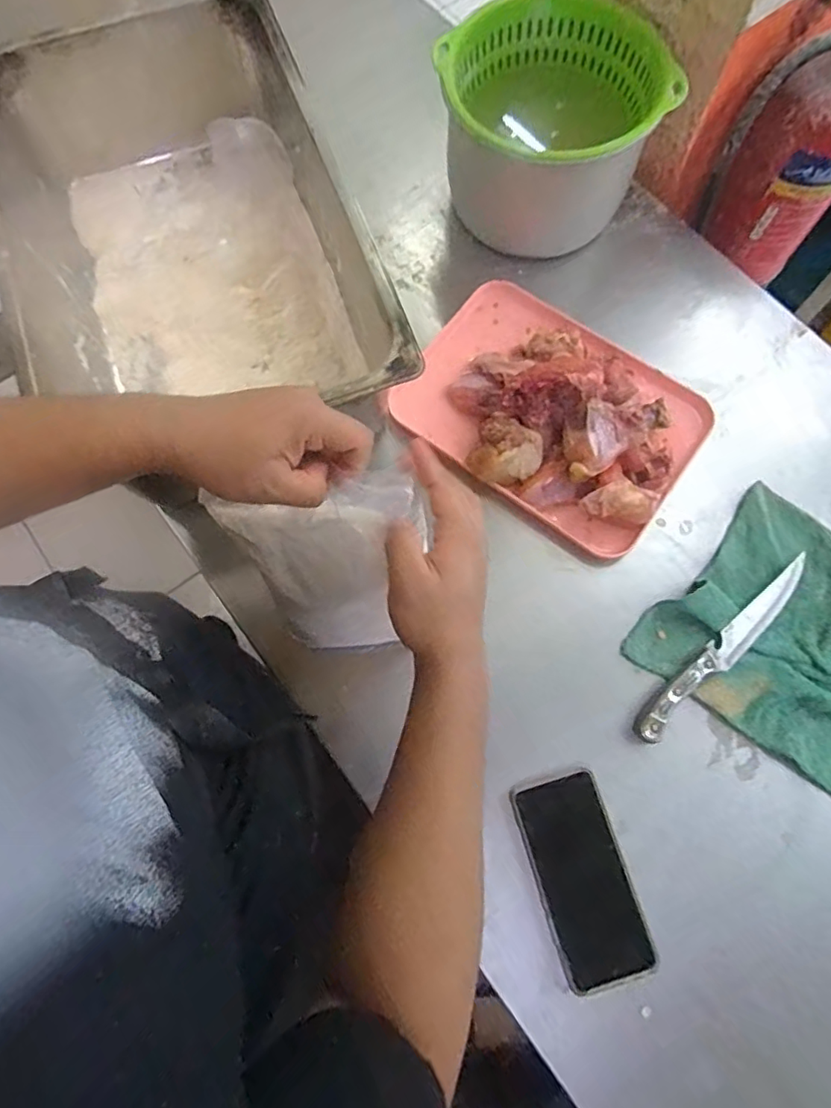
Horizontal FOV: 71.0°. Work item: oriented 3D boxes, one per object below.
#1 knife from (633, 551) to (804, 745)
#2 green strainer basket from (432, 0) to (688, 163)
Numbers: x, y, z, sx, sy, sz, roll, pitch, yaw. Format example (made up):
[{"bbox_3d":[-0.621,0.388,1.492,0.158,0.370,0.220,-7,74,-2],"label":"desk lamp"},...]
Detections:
[{"bbox_3d":[0.295,0.090,0.553,0.235,0.015,0.029,-41,77,-10],"label":"knife"},{"bbox_3d":[0.147,-0.475,0.607,0.226,0.071,0.216,0,74,1],"label":"green strainer basket"}]

